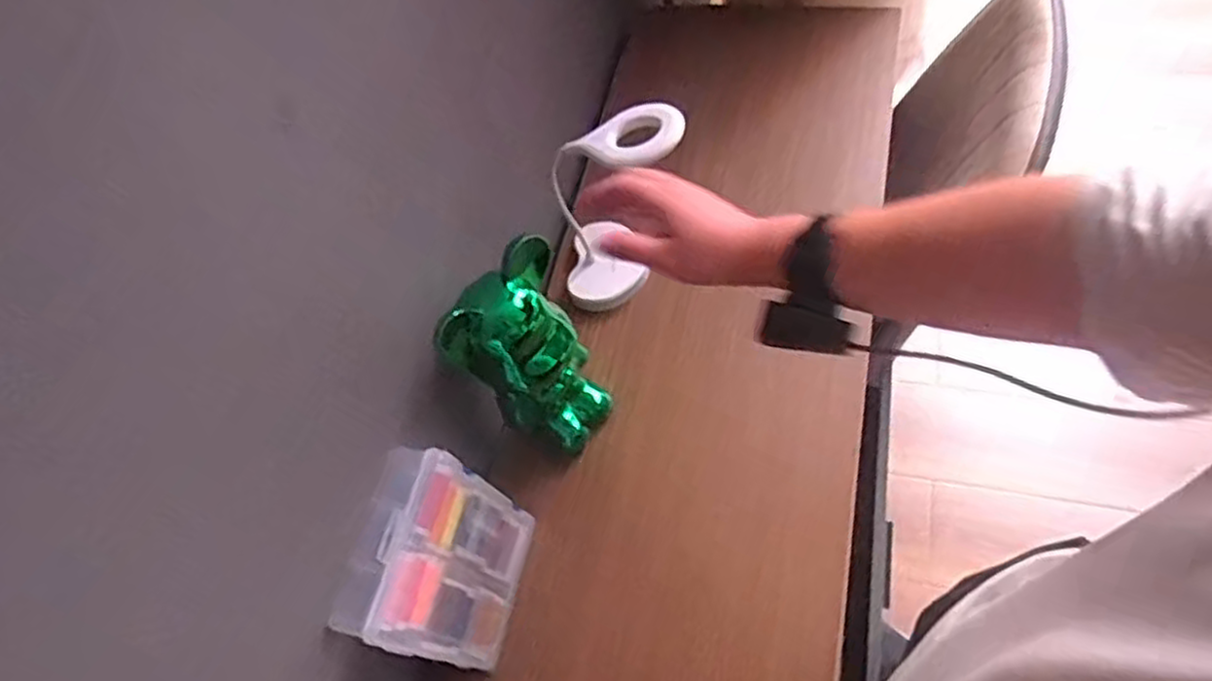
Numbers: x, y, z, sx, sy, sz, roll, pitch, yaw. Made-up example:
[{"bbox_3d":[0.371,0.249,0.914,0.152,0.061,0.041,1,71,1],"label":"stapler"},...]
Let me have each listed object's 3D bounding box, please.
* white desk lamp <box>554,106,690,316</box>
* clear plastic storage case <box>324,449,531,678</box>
[{"bbox_3d":[0.005,-0.144,0.819,0.119,0.286,0.095,-2,57,-4],"label":"white desk lamp"},{"bbox_3d":[-0.148,0.213,0.701,0.052,0.240,0.163,4,63,23],"label":"clear plastic storage case"}]

